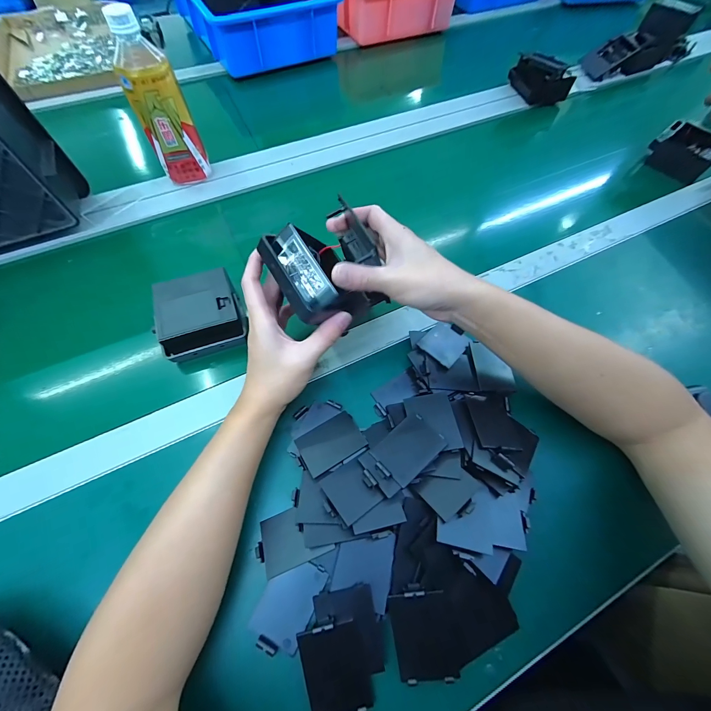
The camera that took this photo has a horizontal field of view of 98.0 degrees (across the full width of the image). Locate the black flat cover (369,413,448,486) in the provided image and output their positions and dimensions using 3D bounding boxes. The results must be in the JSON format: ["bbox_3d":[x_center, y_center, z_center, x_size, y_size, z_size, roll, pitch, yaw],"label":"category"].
[{"bbox_3d":[0.049,0.087,0.290,0.065,0.005,0.044,-35,55,-20],"label":"black flat cover"}]

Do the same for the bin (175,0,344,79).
[{"bbox_3d":[-0.240,-0.793,0.697,0.274,0.088,0.401,-28,68,-14],"label":"bin"}]

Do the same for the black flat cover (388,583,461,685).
[{"bbox_3d":[0.052,0.215,0.239,0.045,0.010,0.066,-10,80,2],"label":"black flat cover"}]

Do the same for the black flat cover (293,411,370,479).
[{"bbox_3d":[-0.024,0.086,0.308,0.060,0.004,0.044,-28,56,-15],"label":"black flat cover"}]

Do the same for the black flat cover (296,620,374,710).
[{"bbox_3d":[-0.015,0.234,0.230,0.046,0.008,0.066,-13,85,-5],"label":"black flat cover"}]

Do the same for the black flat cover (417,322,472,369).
[{"bbox_3d":[0.104,-0.015,0.356,0.044,0.004,0.056,42,61,13],"label":"black flat cover"}]

